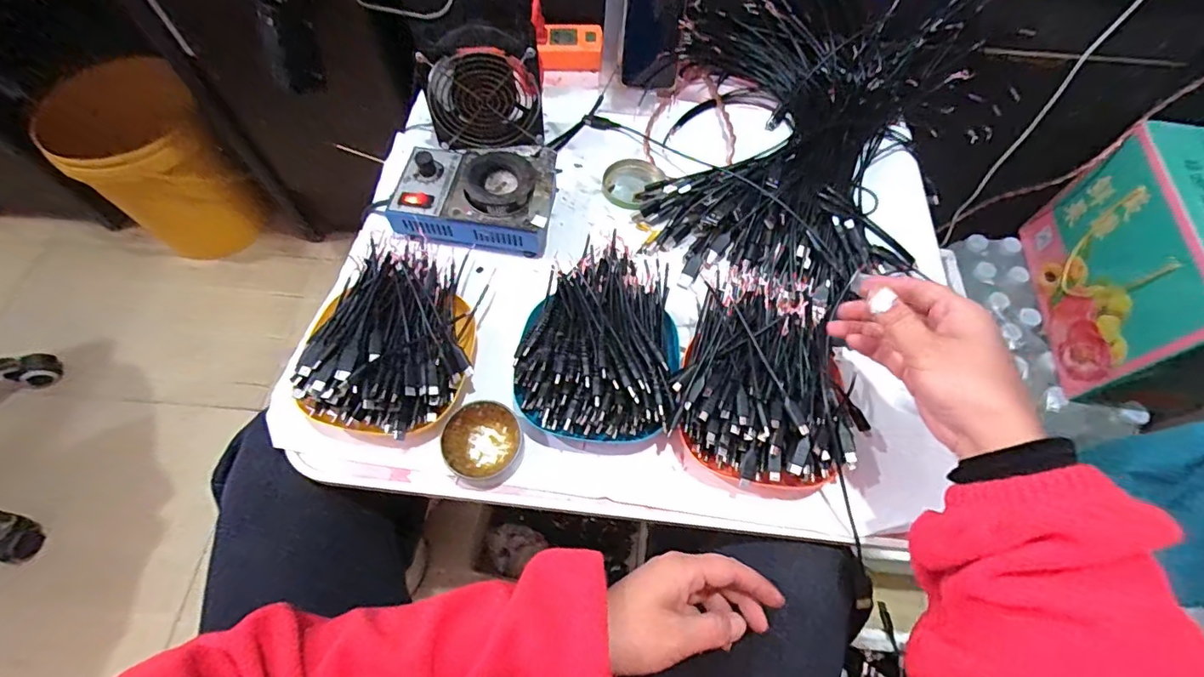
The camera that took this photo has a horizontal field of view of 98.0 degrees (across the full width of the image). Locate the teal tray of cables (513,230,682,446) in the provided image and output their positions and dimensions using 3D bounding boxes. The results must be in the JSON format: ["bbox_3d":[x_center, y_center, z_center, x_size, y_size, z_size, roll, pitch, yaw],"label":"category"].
[{"bbox_3d":[0.002,-0.001,0.453,0.130,0.071,0.171,10,64,4],"label":"teal tray of cables"}]

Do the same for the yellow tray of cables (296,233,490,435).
[{"bbox_3d":[-0.175,-0.007,0.442,0.132,0.059,0.171,10,64,4],"label":"yellow tray of cables"}]

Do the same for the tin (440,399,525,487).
[{"bbox_3d":[-0.096,0.086,0.431,0.060,0.032,0.061,1,64,-1],"label":"tin"}]

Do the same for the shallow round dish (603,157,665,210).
[{"bbox_3d":[0.033,-0.176,0.582,0.063,0.010,0.069,1,64,-1],"label":"shallow round dish"}]

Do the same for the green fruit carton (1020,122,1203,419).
[{"bbox_3d":[0.803,-0.087,0.744,0.171,0.226,0.339,6,64,2],"label":"green fruit carton"}]

